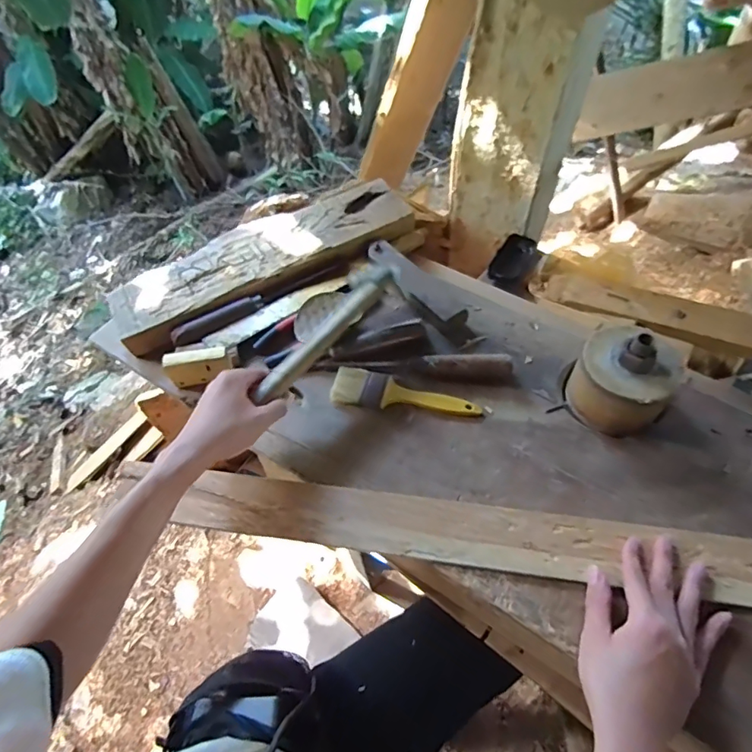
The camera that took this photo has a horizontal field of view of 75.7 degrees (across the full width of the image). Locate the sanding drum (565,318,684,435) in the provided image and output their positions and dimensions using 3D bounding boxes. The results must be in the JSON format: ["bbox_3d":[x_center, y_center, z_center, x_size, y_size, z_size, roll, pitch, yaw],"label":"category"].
[{"bbox_3d":[0.270,0.003,0.530,0.102,0.091,0.096,35,65,23],"label":"sanding drum"}]

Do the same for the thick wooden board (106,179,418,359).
[{"bbox_3d":[-0.162,-0.179,0.717,0.447,0.030,0.152,-31,60,-16],"label":"thick wooden board"}]

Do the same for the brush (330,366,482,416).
[{"bbox_3d":[0.035,0.025,0.588,0.177,0.013,0.051,10,58,10],"label":"brush"}]

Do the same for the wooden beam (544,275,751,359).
[{"bbox_3d":[0.395,-0.098,0.714,0.303,0.043,0.067,25,61,34],"label":"wooden beam"}]

